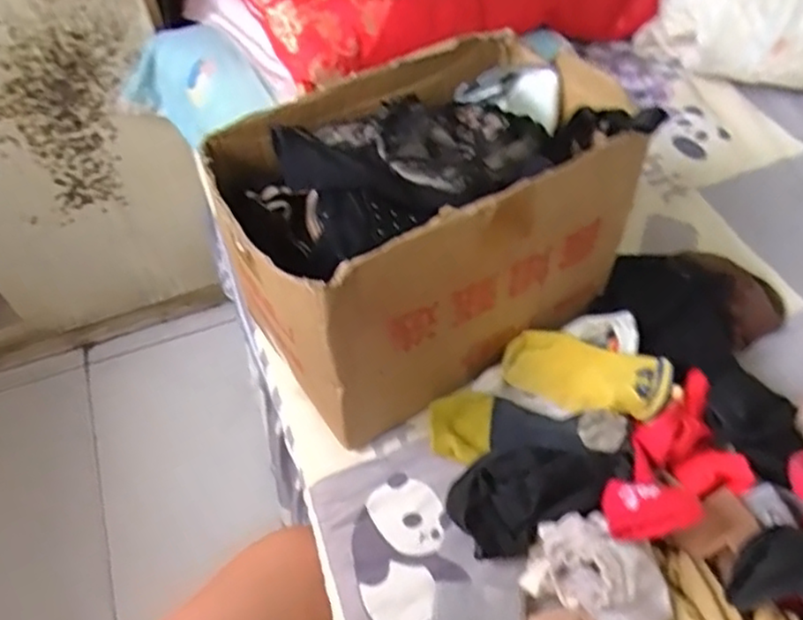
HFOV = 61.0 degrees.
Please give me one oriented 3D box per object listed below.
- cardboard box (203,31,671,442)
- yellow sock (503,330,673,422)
[{"bbox_3d":[0.027,-0.075,0.590,0.335,0.197,0.195,-28,56,-19],"label":"cardboard box"},{"bbox_3d":[0.154,0.058,0.581,0.134,0.037,0.066,16,53,14],"label":"yellow sock"}]

